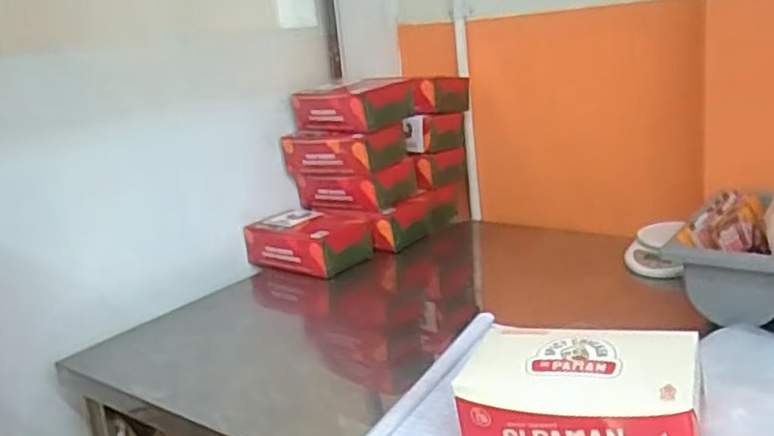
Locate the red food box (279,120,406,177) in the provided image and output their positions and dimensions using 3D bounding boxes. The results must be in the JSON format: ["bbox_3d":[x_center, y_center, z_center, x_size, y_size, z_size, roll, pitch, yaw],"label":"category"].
[{"bbox_3d":[-0.067,-0.113,1.179,0.169,0.067,0.125,7,20,39],"label":"red food box"}]

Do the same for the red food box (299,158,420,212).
[{"bbox_3d":[-0.055,-0.053,1.203,0.161,0.063,0.119,5,18,34],"label":"red food box"}]

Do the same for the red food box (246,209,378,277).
[{"bbox_3d":[-0.119,0.034,1.131,0.172,0.061,0.126,9,21,41],"label":"red food box"}]

